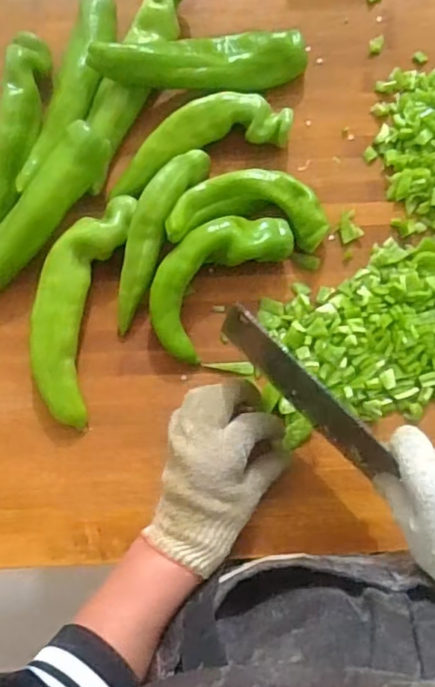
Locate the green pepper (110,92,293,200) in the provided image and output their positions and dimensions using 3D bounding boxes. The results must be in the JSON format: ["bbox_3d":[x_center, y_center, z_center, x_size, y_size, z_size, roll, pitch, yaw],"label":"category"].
[{"bbox_3d":[-0.018,-0.183,0.511,0.168,0.040,0.055,-19,83,-3],"label":"green pepper"}]

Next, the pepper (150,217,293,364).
[{"bbox_3d":[-0.003,-0.059,0.491,0.075,0.045,0.147,42,84,5],"label":"pepper"}]

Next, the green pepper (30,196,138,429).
[{"bbox_3d":[-0.123,-0.031,0.491,0.062,0.043,0.191,14,82,1],"label":"green pepper"}]

